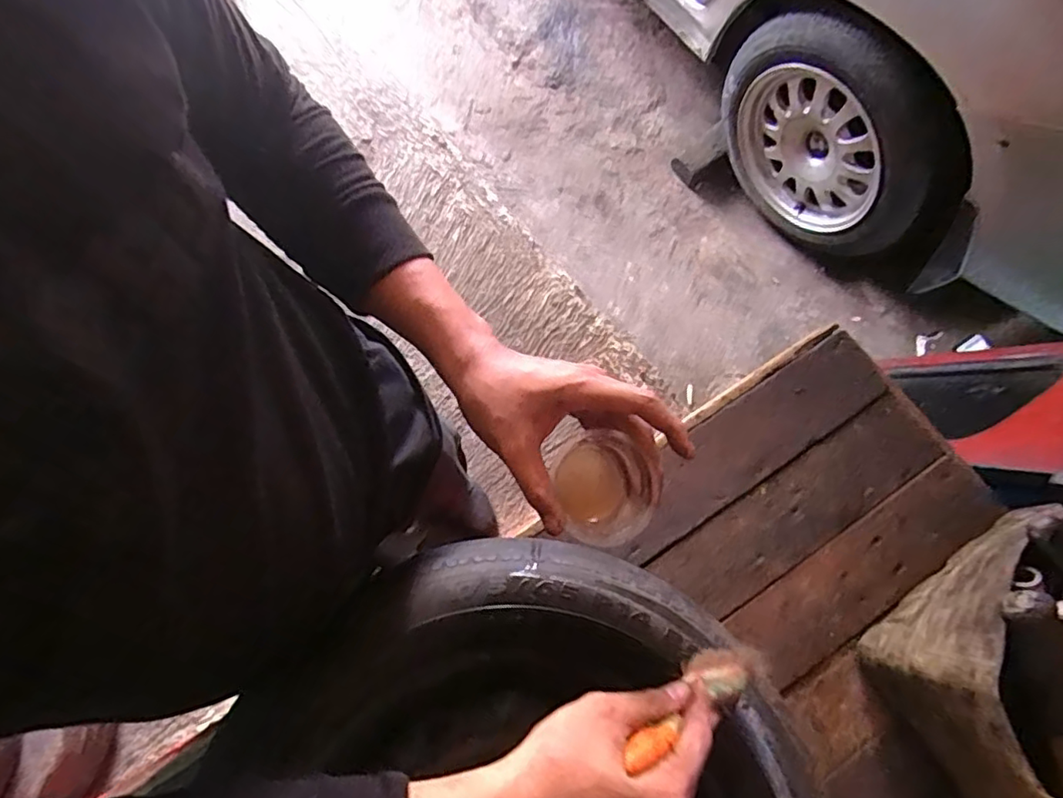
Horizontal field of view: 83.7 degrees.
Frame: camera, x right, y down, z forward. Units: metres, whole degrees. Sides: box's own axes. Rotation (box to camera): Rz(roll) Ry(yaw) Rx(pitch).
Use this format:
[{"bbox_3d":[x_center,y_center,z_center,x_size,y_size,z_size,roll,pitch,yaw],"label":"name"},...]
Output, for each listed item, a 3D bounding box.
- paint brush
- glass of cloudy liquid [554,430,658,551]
[{"bbox_3d":[0.107,0.196,0.388,0.039,0.170,0.018,-22,77,35],"label":"paint brush"},{"bbox_3d":[0.049,0.062,0.404,0.061,0.065,0.070,12,79,1],"label":"glass of cloudy liquid"}]

